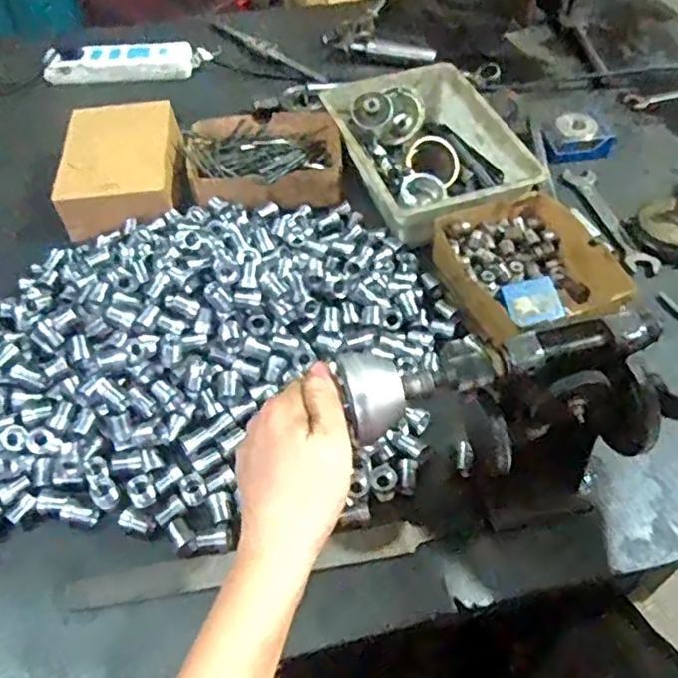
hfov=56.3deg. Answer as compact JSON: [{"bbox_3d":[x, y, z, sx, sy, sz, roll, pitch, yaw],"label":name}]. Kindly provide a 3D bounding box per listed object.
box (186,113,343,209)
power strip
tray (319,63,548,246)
[{"bbox_3d":[-0.084,-0.208,0.729,0.177,0.041,0.145,-6,50,-4],"label":"box"},{"bbox_3d":[-0.307,-0.391,0.901,0.210,0.038,0.056,-1,50,1],"label":"power strip"},{"bbox_3d":[0.096,-0.210,0.723,0.170,0.077,0.248,-16,52,-12],"label":"tray"}]

